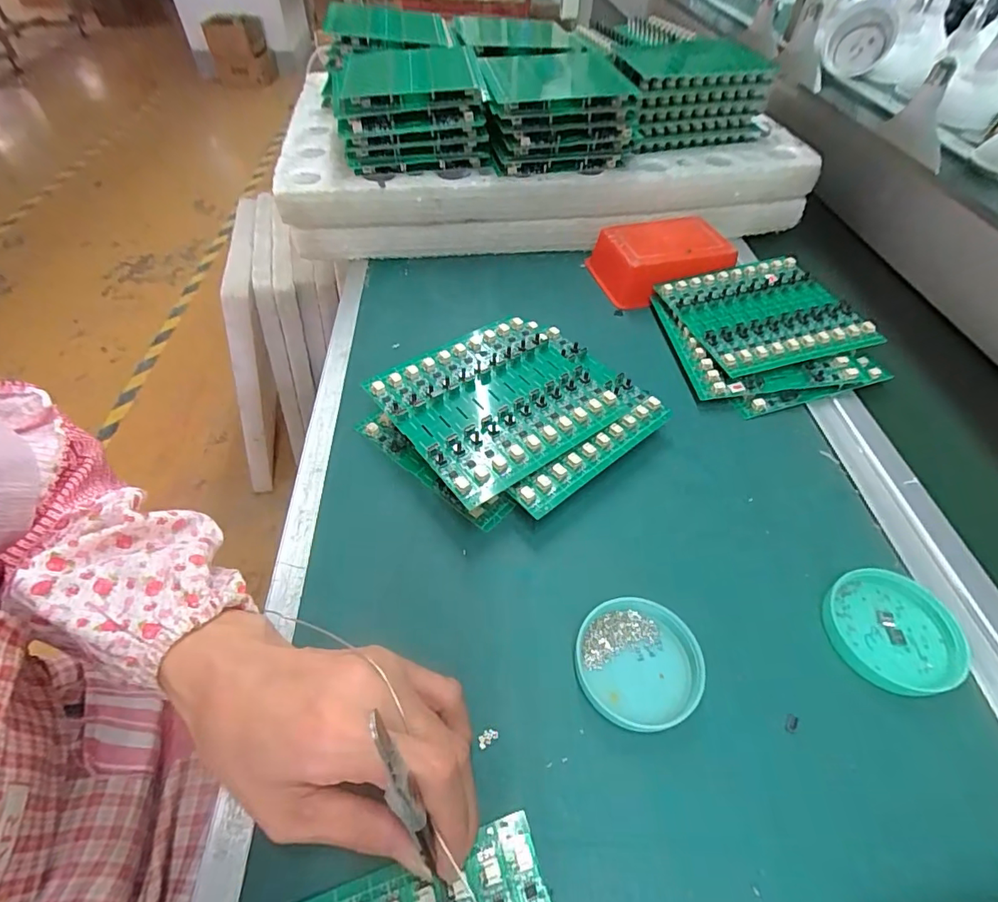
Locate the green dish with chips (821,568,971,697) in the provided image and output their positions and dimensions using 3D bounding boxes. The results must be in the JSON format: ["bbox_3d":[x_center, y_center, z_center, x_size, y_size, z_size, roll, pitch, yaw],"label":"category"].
[{"bbox_3d":[0.218,0.099,0.278,0.062,0.015,0.064,0,50,0],"label":"green dish with chips"}]

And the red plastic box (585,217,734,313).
[{"bbox_3d":[0.159,-0.191,0.495,0.126,0.048,0.086,-12,51,-10],"label":"red plastic box"}]

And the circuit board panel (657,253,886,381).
[{"bbox_3d":[0.232,-0.122,0.437,0.139,0.015,0.127,-12,52,-6],"label":"circuit board panel"}]

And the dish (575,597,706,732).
[{"bbox_3d":[0.075,0.111,0.263,0.065,0.016,0.061,0,50,0],"label":"dish"}]

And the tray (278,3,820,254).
[{"bbox_3d":[0.043,-0.381,0.592,0.549,0.137,0.346,-3,50,-3],"label":"tray"}]

